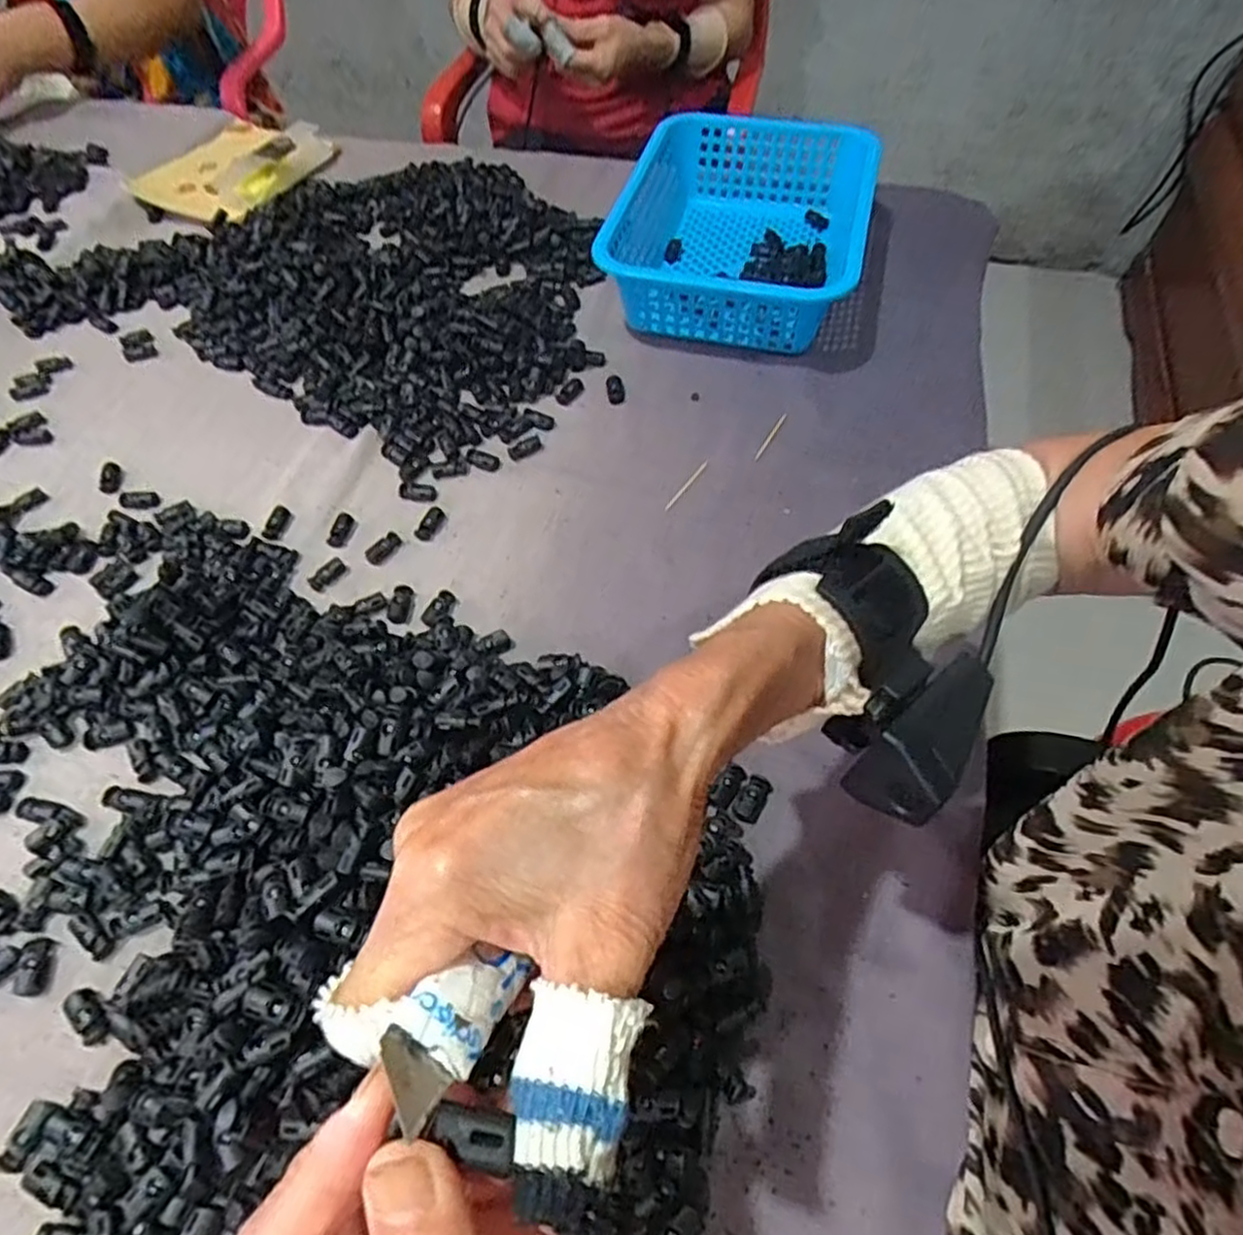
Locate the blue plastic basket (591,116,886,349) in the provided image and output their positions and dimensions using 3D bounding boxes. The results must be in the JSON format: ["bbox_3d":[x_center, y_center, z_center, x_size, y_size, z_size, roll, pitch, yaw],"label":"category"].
[{"bbox_3d":[0.103,-0.357,0.691,0.226,0.082,0.271,12,57,10],"label":"blue plastic basket"}]

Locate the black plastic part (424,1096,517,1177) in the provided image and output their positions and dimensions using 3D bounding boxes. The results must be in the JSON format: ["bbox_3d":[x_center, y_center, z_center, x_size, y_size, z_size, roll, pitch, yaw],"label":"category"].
[{"bbox_3d":[-0.031,0.108,0.157,0.017,0.005,0.010,9,57,9],"label":"black plastic part"}]

